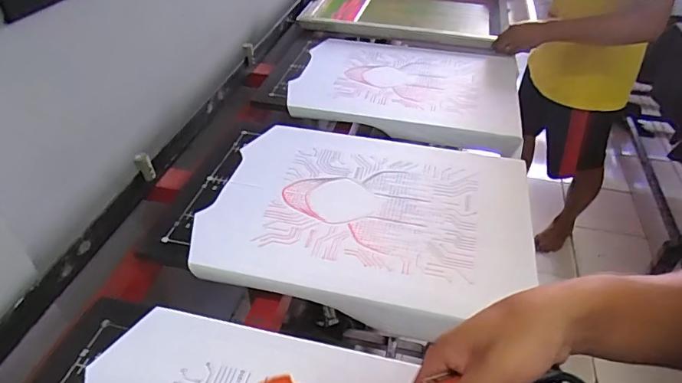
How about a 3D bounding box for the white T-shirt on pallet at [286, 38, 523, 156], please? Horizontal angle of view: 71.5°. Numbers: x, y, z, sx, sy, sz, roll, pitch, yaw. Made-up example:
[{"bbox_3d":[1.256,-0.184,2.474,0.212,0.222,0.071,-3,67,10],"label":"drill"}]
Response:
[{"bbox_3d":[0.171,-0.278,1.178,0.526,0.031,0.434,11,40,12],"label":"white T-shirt on pallet"}]

